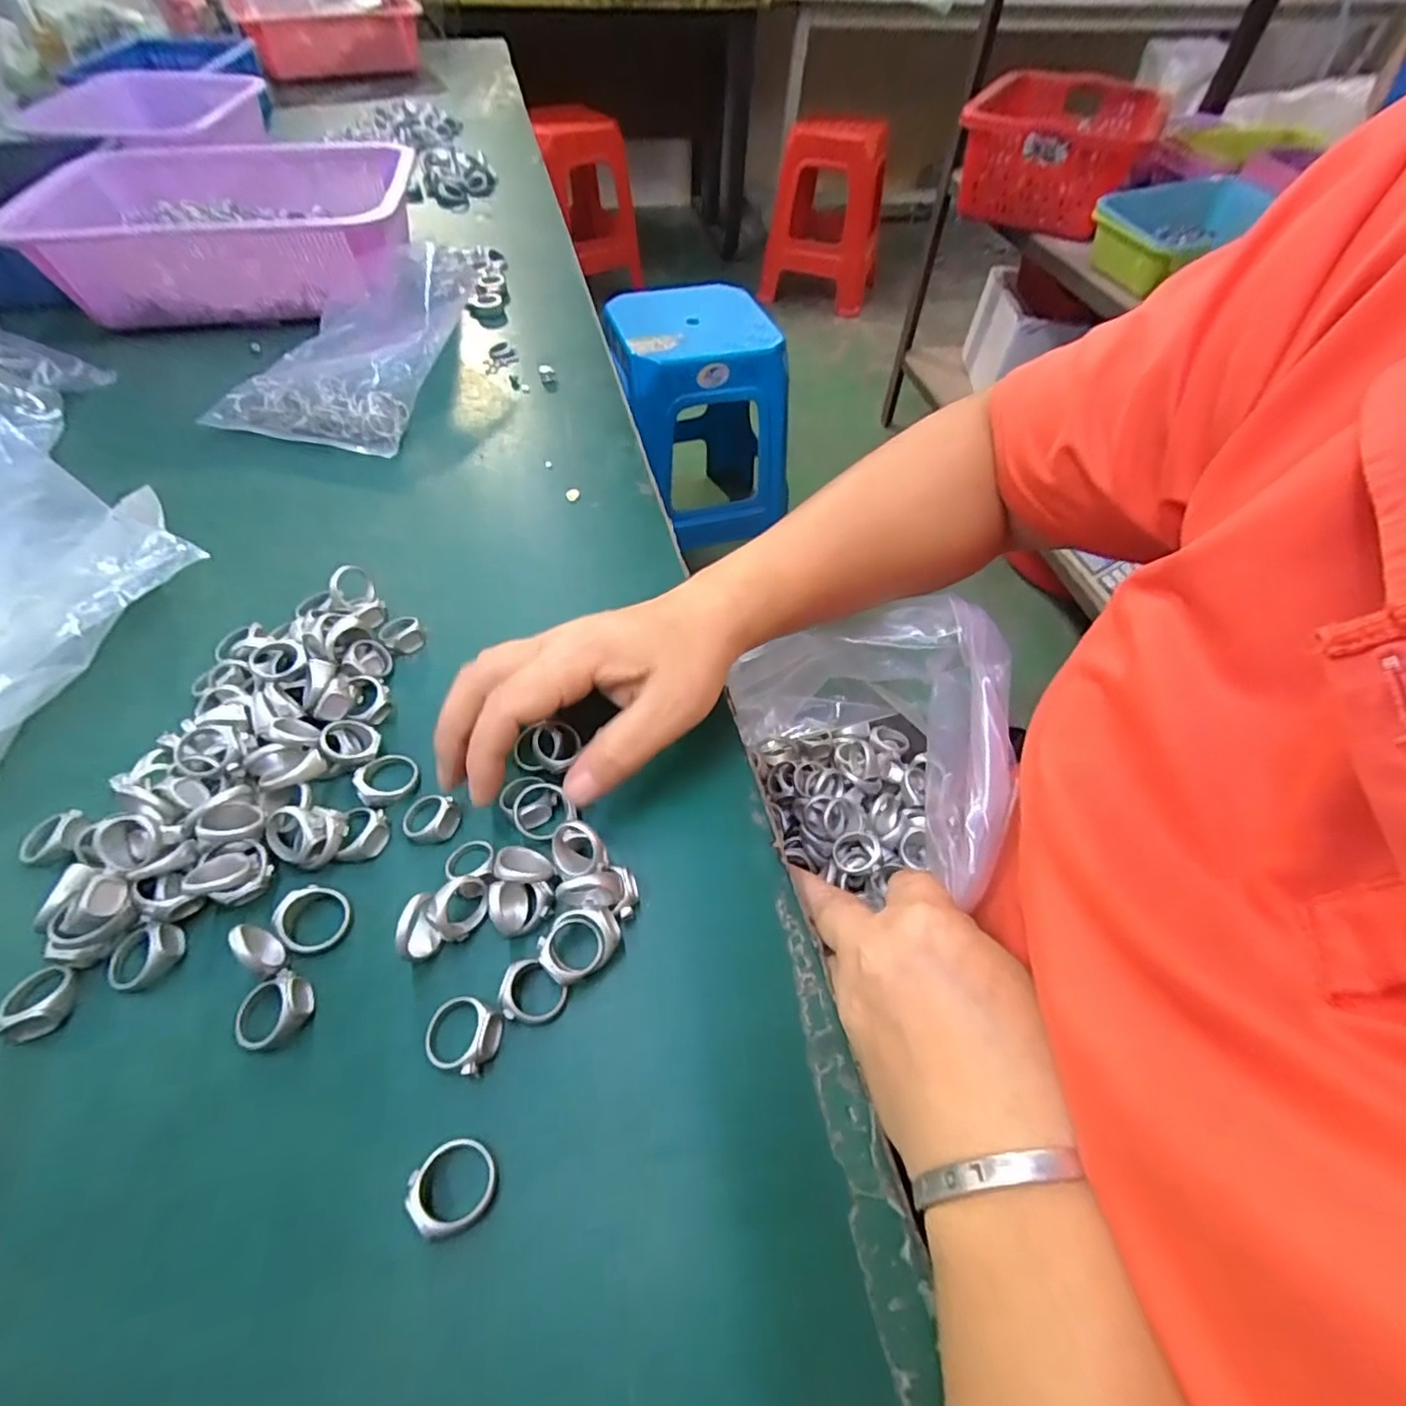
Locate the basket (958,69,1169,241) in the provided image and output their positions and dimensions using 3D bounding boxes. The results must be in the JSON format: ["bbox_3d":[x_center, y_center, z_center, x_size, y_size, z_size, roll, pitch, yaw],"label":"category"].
[{"bbox_3d":[0.617,-0.949,1.068,0.252,0.152,0.413,28,58,17],"label":"basket"}]

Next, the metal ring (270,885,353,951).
[{"bbox_3d":[-0.155,0.084,0.245,0.027,0.008,0.024,34,59,21],"label":"metal ring"}]

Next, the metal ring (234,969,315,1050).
[{"bbox_3d":[-0.156,0.111,0.226,0.025,0.009,0.022,-24,57,-19],"label":"metal ring"}]

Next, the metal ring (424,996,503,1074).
[{"bbox_3d":[-0.086,0.117,0.221,0.026,0.008,0.022,15,54,9],"label":"metal ring"}]

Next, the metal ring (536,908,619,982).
[{"bbox_3d":[-0.046,0.093,0.237,0.029,0.016,0.024,-21,56,-17],"label":"metal ring"}]

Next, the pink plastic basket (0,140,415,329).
[{"bbox_3d":[-0.432,-0.453,0.598,0.311,0.085,0.273,-2,54,-3],"label":"pink plastic basket"}]

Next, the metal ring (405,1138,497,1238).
[{"bbox_3d":[-0.078,0.151,0.195,0.024,0.009,0.024,1,53,-1],"label":"metal ring"}]

